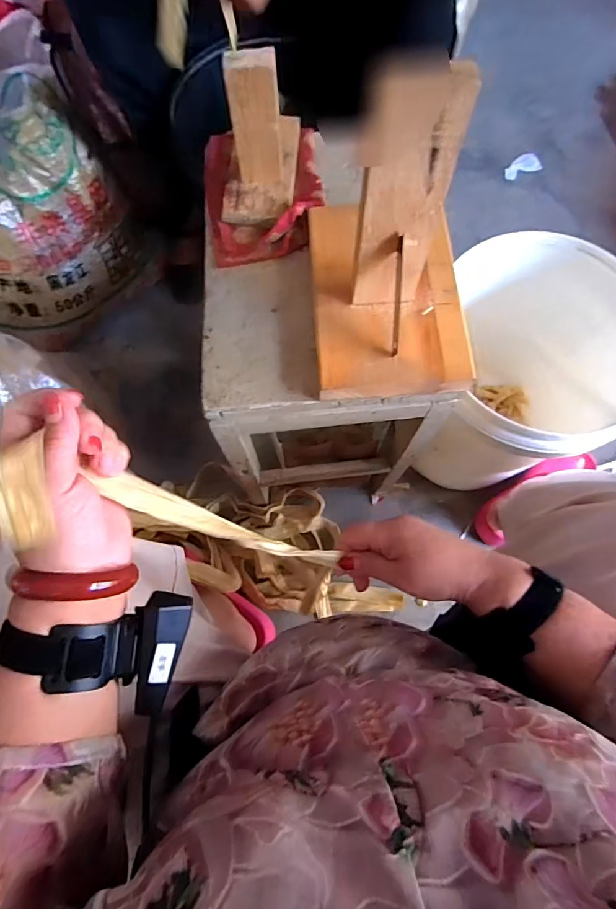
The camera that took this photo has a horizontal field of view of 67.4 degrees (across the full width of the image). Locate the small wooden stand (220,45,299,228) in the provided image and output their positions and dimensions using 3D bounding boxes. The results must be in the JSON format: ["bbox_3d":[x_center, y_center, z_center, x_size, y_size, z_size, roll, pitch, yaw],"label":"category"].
[{"bbox_3d":[-0.049,-0.323,0.449,0.075,0.127,0.128,3,73,0],"label":"small wooden stand"}]

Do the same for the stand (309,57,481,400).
[{"bbox_3d":[0.077,-0.182,0.361,0.138,0.195,0.205,-3,73,-1],"label":"stand"}]

